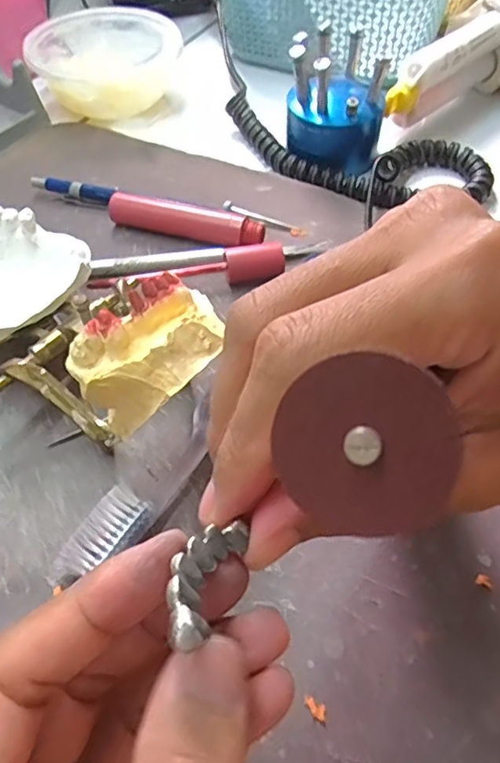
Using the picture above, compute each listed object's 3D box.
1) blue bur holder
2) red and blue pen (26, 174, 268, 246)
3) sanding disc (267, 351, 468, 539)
[{"bbox_3d":[0.052,-0.168,0.358,0.057,0.065,0.052,7,53,6],"label":"blue bur holder"},{"bbox_3d":[-0.061,-0.095,0.335,0.142,0.018,0.018,20,55,15],"label":"red and blue pen"},{"bbox_3d":[0.016,0.009,0.083,0.024,0.025,0.004,13,9,13],"label":"sanding disc"}]

